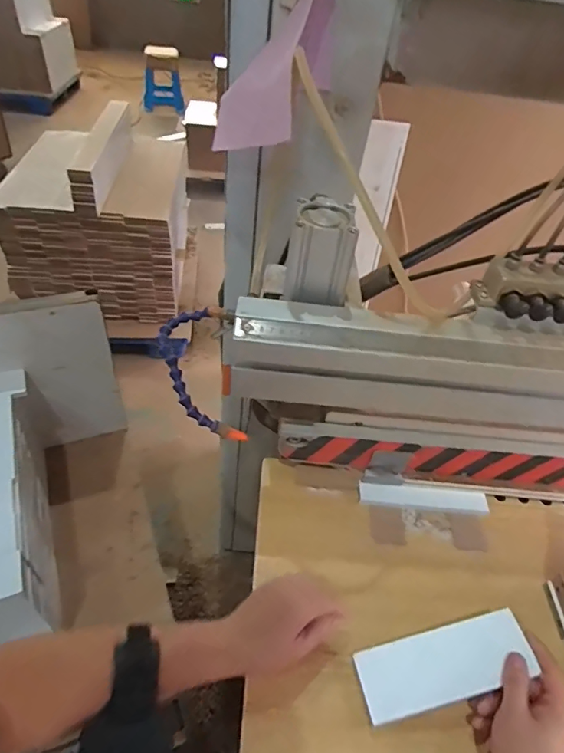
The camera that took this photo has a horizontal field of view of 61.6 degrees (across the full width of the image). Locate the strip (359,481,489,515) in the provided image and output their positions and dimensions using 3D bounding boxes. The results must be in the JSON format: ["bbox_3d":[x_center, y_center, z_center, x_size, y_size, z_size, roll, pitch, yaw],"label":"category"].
[{"bbox_3d":[0.184,0.158,0.619,0.166,0.014,0.025,6,45,-2],"label":"strip"}]

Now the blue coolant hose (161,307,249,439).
[{"bbox_3d":[-0.094,-0.004,0.587,0.098,0.035,0.179,-10,73,-17],"label":"blue coolant hose"}]

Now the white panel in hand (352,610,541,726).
[{"bbox_3d":[0.157,0.279,0.460,0.165,0.009,0.062,-19,47,-3],"label":"white panel in hand"}]

